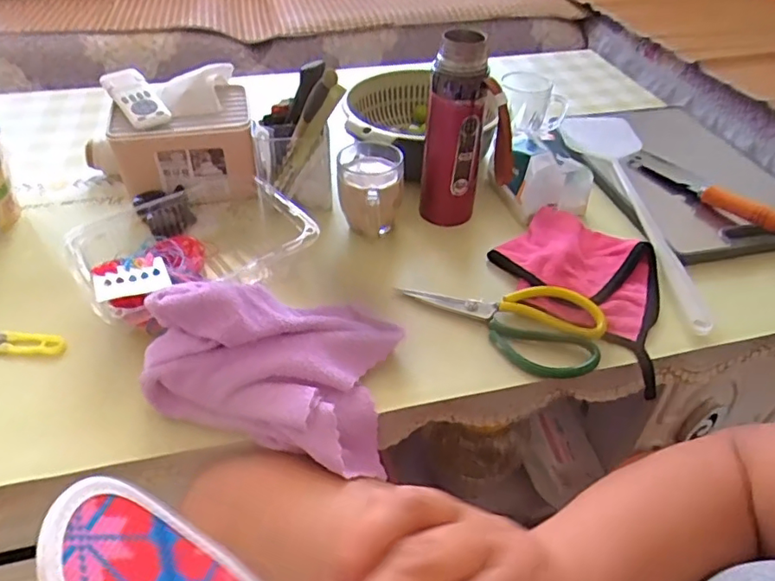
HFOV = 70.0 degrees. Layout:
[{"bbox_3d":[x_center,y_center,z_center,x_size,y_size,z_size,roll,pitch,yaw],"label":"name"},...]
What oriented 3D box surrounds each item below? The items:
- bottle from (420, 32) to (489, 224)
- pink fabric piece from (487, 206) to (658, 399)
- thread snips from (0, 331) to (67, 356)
[{"bbox_3d":[0.078,-0.182,0.653,0.068,0.234,0.084,7,43,6],"label":"bottle"},{"bbox_3d":[0.226,-0.014,0.603,0.159,0.032,0.218,-32,52,-32],"label":"pink fabric piece"},{"bbox_3d":[-0.359,0.054,0.539,0.087,0.015,0.026,1,42,-2],"label":"thread snips"}]

